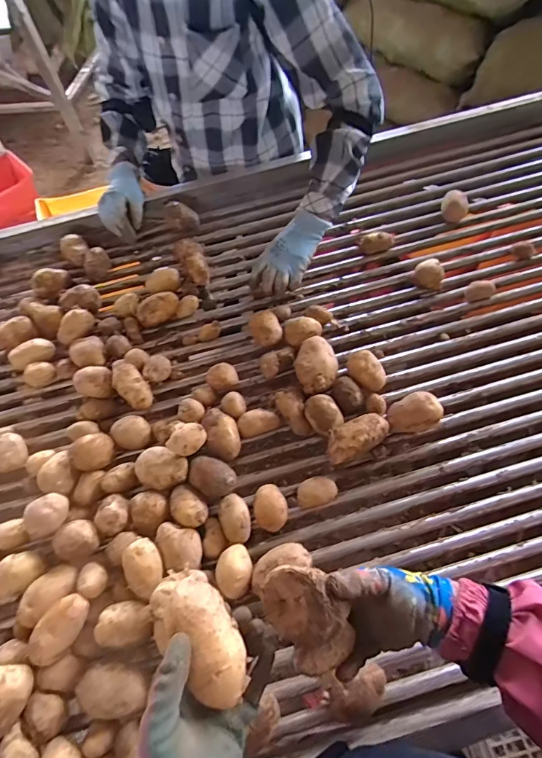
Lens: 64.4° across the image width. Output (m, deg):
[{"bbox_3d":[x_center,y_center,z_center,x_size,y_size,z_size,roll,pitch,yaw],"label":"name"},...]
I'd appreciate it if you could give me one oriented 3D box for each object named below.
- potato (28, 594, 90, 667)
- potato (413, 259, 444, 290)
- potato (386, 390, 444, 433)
[{"bbox_3d":[-0.259,0.310,0.533,0.048,0.039,0.078,39,68,22],"label":"potato"},{"bbox_3d":[0.301,-0.195,0.824,0.054,0.054,0.044,18,61,13],"label":"potato"},{"bbox_3d":[0.219,0.057,0.671,0.085,0.052,0.054,-15,59,-6],"label":"potato"}]

